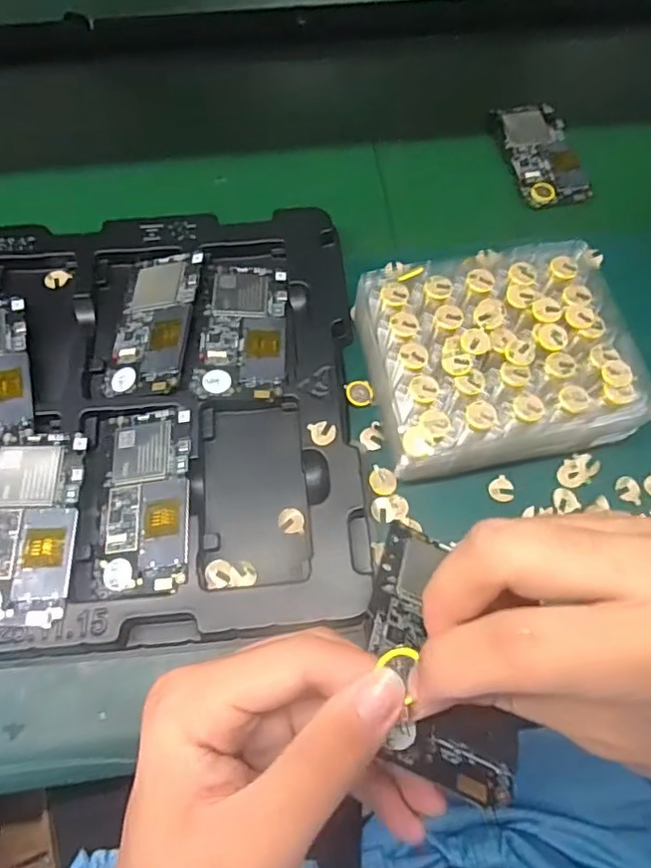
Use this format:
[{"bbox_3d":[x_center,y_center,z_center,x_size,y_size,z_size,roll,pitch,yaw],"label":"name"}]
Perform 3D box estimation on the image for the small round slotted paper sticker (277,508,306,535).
[{"bbox_3d":[-0.023,0.059,0.397,0.017,0.004,0.019,-9,66,-5],"label":"small round slotted paper sticker"}]

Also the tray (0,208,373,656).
[{"bbox_3d":[-0.260,-0.014,0.423,0.552,0.033,0.329,-4,67,-1],"label":"tray"}]

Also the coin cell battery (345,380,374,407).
[{"bbox_3d":[0.026,-0.031,0.440,0.020,0.007,0.019,-1,65,-1],"label":"coin cell battery"}]

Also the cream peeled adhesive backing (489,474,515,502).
[{"bbox_3d":[0.126,0.040,0.415,0.018,0.004,0.018,0,67,0],"label":"cream peeled adhesive backing"}]

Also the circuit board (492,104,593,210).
[{"bbox_3d":[0.205,-0.266,0.552,0.060,0.010,0.121,-7,65,-4],"label":"circuit board"}]

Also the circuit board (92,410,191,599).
[{"bbox_3d":[-0.121,0.043,0.392,0.062,0.007,0.124,-8,68,12],"label":"circuit board"}]

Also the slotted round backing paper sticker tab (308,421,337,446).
[{"bbox_3d":[-0.001,0.000,0.409,0.017,0.004,0.018,0,67,0],"label":"slotted round backing paper sticker tab"}]

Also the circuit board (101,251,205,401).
[{"bbox_3d":[-0.129,-0.086,0.445,0.062,0.006,0.123,-4,65,17],"label":"circuit board"}]

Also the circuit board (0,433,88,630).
[{"bbox_3d":[-0.193,0.059,0.377,0.063,0.005,0.125,-1,67,-1],"label":"circuit board"}]

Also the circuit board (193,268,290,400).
[{"bbox_3d":[-0.061,-0.082,0.441,0.063,0.006,0.121,0,65,-1],"label":"circuit board"}]

